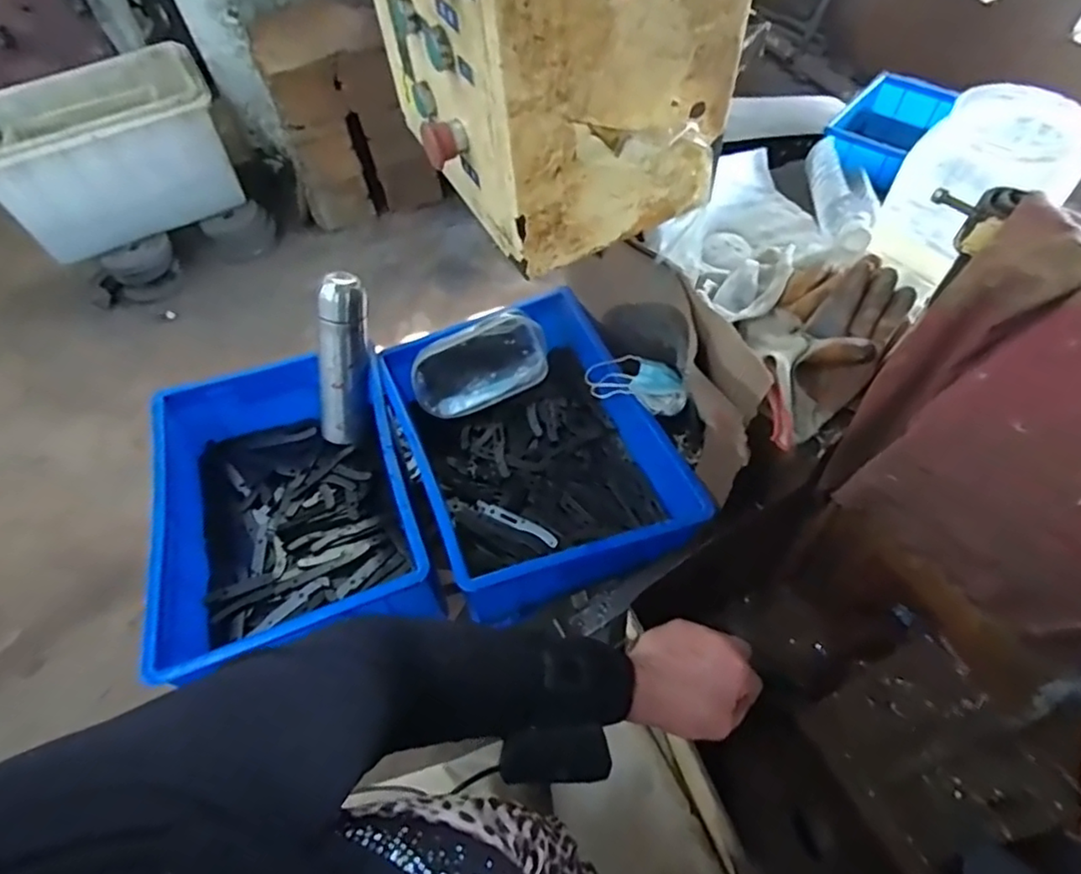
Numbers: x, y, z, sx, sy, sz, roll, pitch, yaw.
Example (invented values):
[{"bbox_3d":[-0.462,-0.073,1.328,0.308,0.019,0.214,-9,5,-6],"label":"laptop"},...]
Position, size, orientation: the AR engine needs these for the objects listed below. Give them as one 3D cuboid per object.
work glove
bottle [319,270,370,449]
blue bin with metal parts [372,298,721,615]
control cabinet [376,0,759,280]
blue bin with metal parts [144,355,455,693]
[{"bbox_3d":[0.267,-0.093,0.605,0.179,0.074,0.123,-37,63,-19],"label":"work glove"},{"bbox_3d":[-0.268,-0.101,0.845,0.063,0.245,0.056,20,30,15],"label":"bottle"},{"bbox_3d":[-0.016,0.010,0.820,0.309,0.118,0.409,-20,59,-10],"label":"blue bin with metal parts"},{"bbox_3d":[-0.005,-0.329,0.482,0.207,0.284,0.259,-32,61,-16],"label":"control cabinet"},{"bbox_3d":[-0.317,0.079,0.794,0.288,0.129,0.381,-17,58,-8],"label":"blue bin with metal parts"}]

